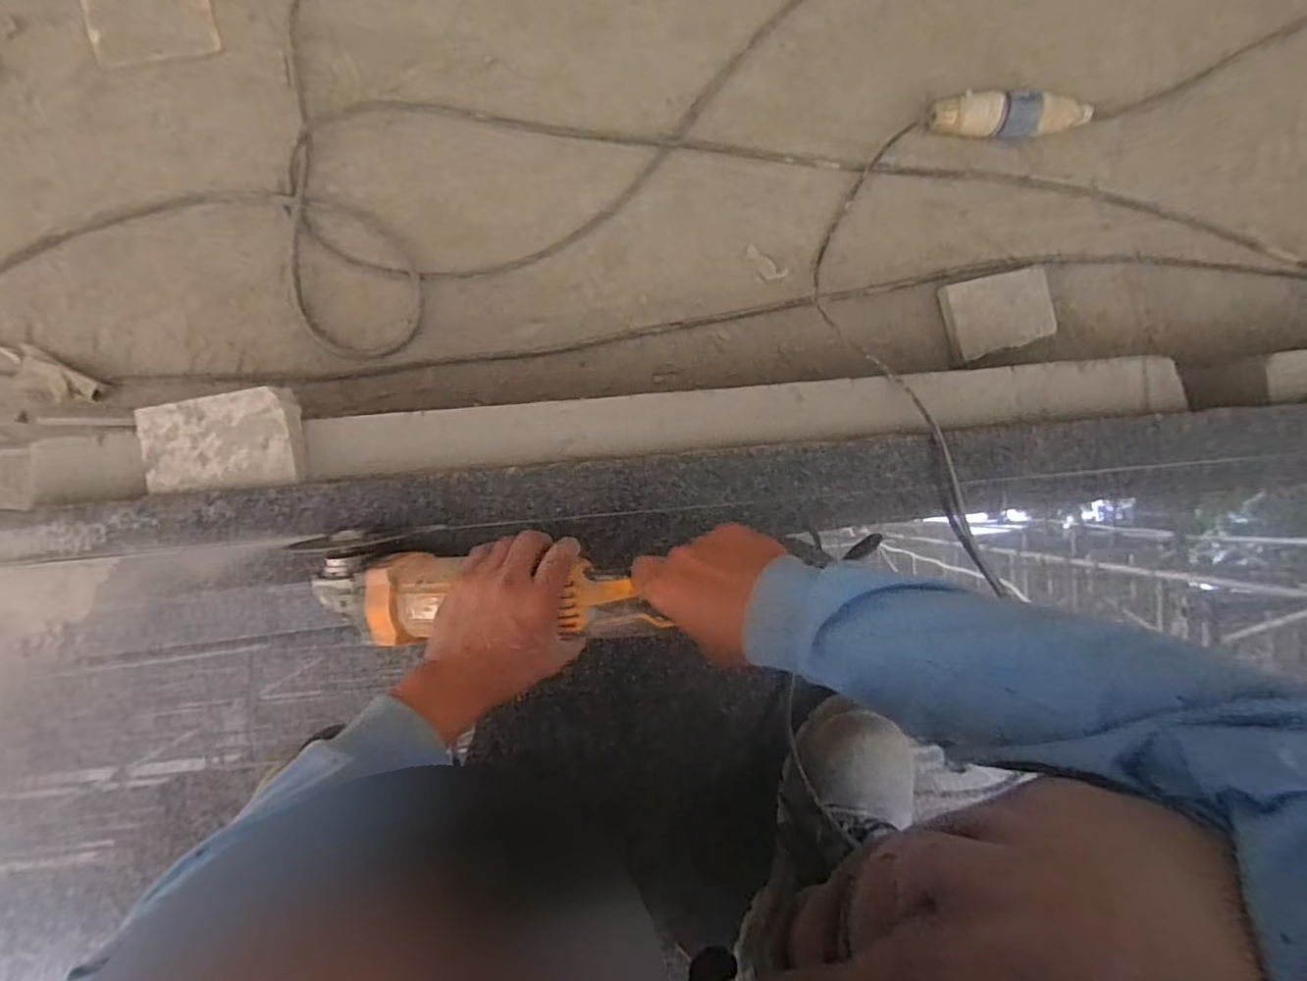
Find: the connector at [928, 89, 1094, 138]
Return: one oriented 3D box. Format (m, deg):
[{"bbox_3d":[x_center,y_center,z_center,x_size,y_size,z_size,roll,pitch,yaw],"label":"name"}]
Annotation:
[{"bbox_3d":[0.441,-0.465,0.748,0.206,0.042,0.052,-5,90,-3],"label":"connector"}]

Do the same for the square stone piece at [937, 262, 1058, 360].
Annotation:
[{"bbox_3d":[0.436,-0.225,0.755,0.132,0.023,0.095,-15,91,-3],"label":"square stone piece"}]

